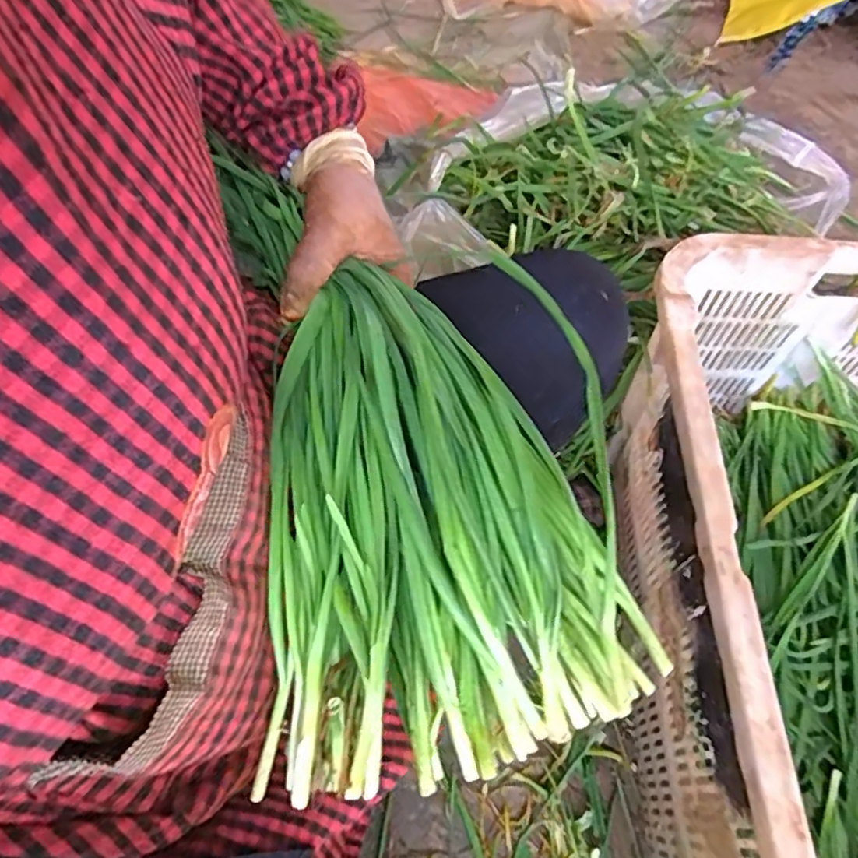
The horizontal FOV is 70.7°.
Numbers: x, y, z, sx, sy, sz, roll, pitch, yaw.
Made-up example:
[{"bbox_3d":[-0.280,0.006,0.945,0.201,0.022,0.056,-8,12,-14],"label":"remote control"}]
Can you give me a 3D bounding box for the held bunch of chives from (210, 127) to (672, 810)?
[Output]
[{"bbox_3d":[-0.017,-0.004,0.345,0.177,0.114,0.345,-12,59,-8],"label":"held bunch of chives"}]

